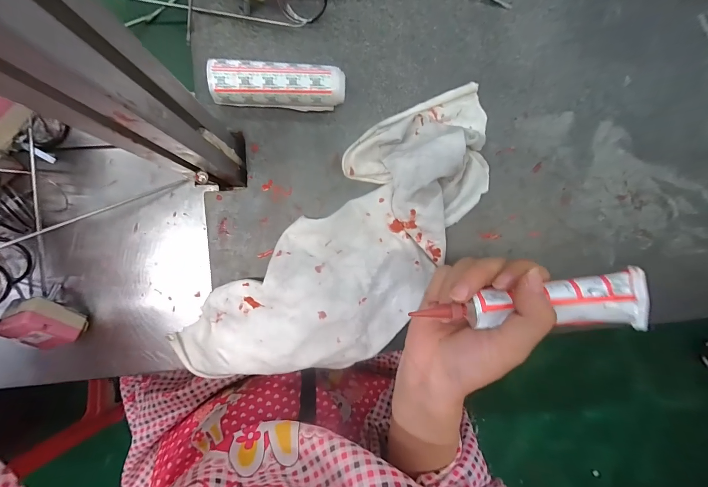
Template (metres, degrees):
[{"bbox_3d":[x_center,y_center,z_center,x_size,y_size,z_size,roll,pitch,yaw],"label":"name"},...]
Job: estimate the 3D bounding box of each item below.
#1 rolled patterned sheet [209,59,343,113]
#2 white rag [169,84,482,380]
[{"bbox_3d":[-0.066,-0.141,0.275,0.114,0.032,0.033,2,91,-3],"label":"rolled patterned sheet"},{"bbox_3d":[0.007,0.011,0.280,0.154,0.039,0.375,44,88,-3],"label":"white rag"}]

